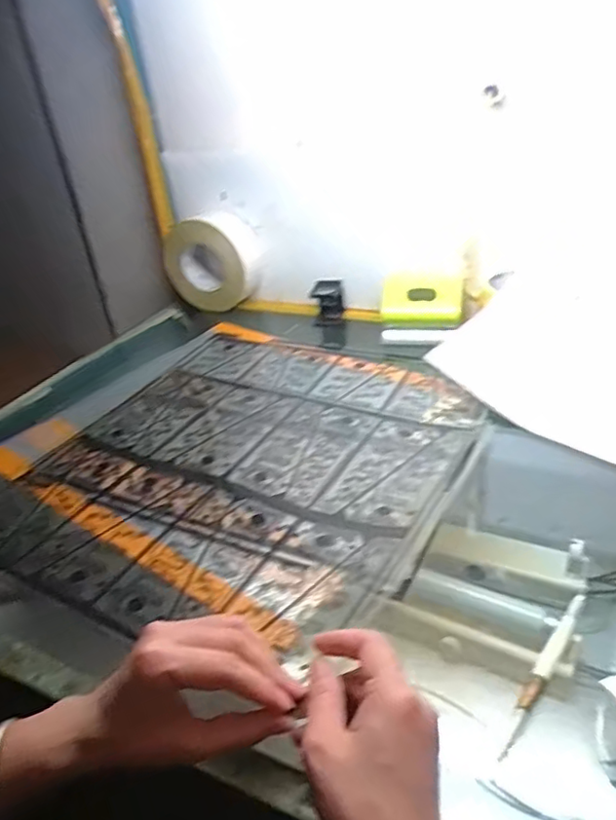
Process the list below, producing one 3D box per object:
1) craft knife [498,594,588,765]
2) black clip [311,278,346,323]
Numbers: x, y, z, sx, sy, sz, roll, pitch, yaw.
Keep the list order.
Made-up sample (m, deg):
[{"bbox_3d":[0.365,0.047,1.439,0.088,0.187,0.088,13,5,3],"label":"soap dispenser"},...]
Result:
[{"bbox_3d":[0.144,0.158,0.374,0.011,0.007,0.127,19,40,37],"label":"craft knife"},{"bbox_3d":[0.029,-0.159,0.879,0.035,0.050,0.042,2,32,16],"label":"black clip"}]

